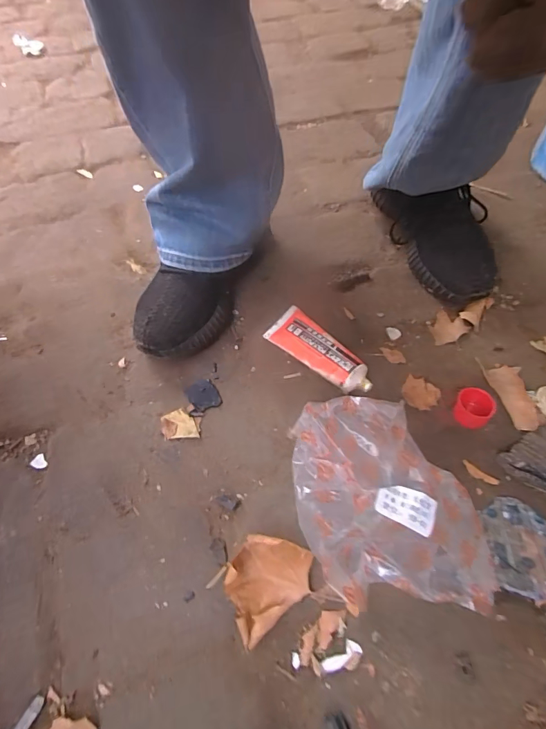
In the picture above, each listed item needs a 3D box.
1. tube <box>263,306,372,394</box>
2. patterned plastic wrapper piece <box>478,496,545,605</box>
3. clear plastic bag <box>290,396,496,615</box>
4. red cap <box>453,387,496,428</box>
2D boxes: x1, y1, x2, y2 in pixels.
[{"bbox_3d":[0.055,-0.017,0.473,0.135,0.035,0.047,37,66,22],"label":"tube"},{"bbox_3d":[0.221,0.160,0.364,0.069,0.011,0.083,-8,58,-3],"label":"patterned plastic wrapper piece"},{"bbox_3d":[0.099,0.105,0.366,0.155,0.073,0.184,-3,57,0],"label":"clear plastic bag"},{"bbox_3d":[0.210,0.045,0.432,0.034,0.025,0.036,-1,57,1],"label":"red cap"}]

